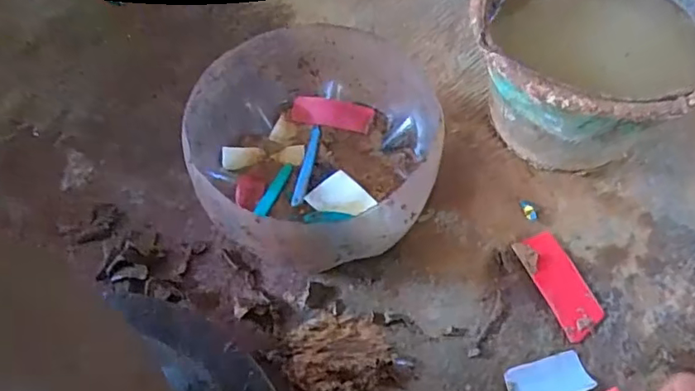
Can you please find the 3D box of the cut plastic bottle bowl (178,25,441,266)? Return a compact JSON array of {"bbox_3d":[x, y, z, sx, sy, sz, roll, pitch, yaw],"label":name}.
[{"bbox_3d":[-0.033,-0.043,0.569,0.234,0.127,0.251,-1,59,1],"label":"cut plastic bottle bowl"}]

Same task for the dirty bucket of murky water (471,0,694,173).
[{"bbox_3d":[0.252,-0.135,0.594,0.246,0.166,0.244,-1,59,1],"label":"dirty bucket of murky water"}]

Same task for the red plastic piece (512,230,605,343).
[{"bbox_3d":[0.215,0.088,0.558,0.047,0.006,0.110,-21,63,-10],"label":"red plastic piece"}]

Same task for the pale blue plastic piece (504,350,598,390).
[{"bbox_3d":[0.185,0.170,0.507,0.074,0.009,0.039,-14,60,-7],"label":"pale blue plastic piece"}]

